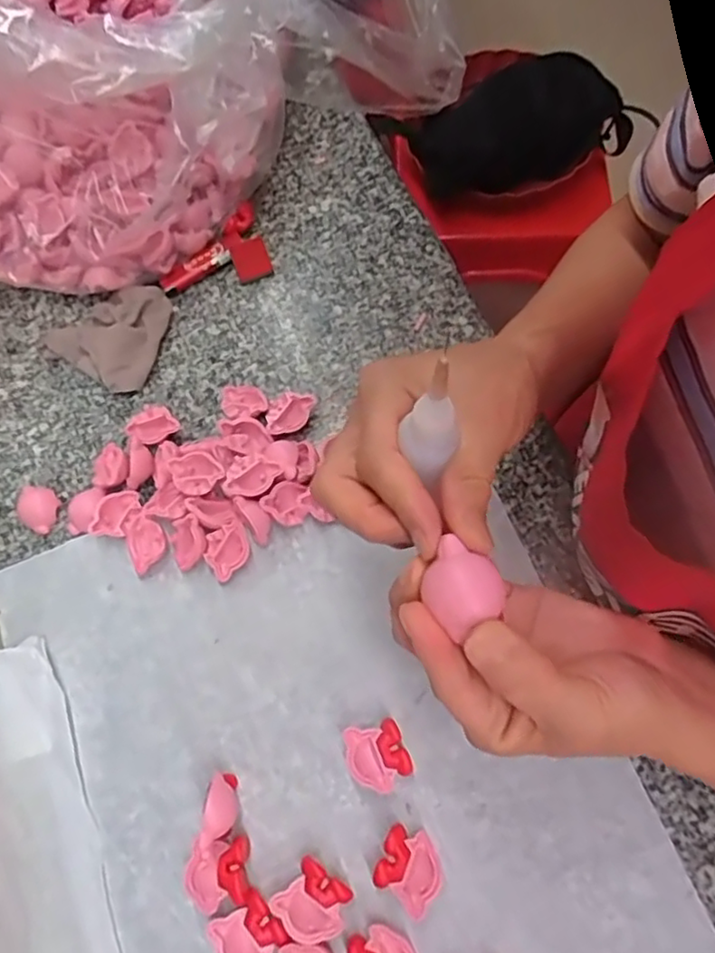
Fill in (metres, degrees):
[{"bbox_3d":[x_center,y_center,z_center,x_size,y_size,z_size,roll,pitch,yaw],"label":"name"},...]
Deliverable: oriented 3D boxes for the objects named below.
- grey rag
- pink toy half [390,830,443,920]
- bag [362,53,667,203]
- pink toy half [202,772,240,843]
[{"bbox_3d":[-0.189,-0.108,0.464,0.082,0.016,0.079,12,70,9],"label":"grey rag"},{"bbox_3d":[0.033,0.211,0.332,0.022,0.015,0.036,18,71,11],"label":"pink toy half"},{"bbox_3d":[0.191,-0.426,0.764,0.311,0.088,0.117,-10,68,-4],"label":"bag"},{"bbox_3d":[-0.075,0.182,0.348,0.018,0.028,0.031,-5,69,3],"label":"pink toy half"}]

